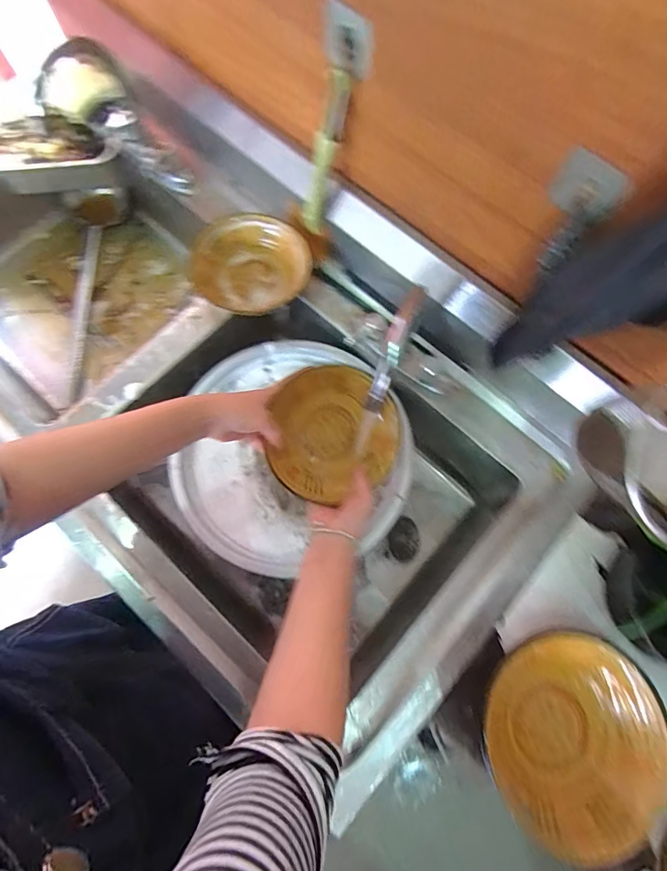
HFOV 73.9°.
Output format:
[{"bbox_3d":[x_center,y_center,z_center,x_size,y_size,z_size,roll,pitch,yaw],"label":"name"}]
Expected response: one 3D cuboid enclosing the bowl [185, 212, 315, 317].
[{"bbox_3d":[-0.124,-0.254,0.672,0.180,0.041,0.153,-17,75,-6],"label":"bowl"}]

